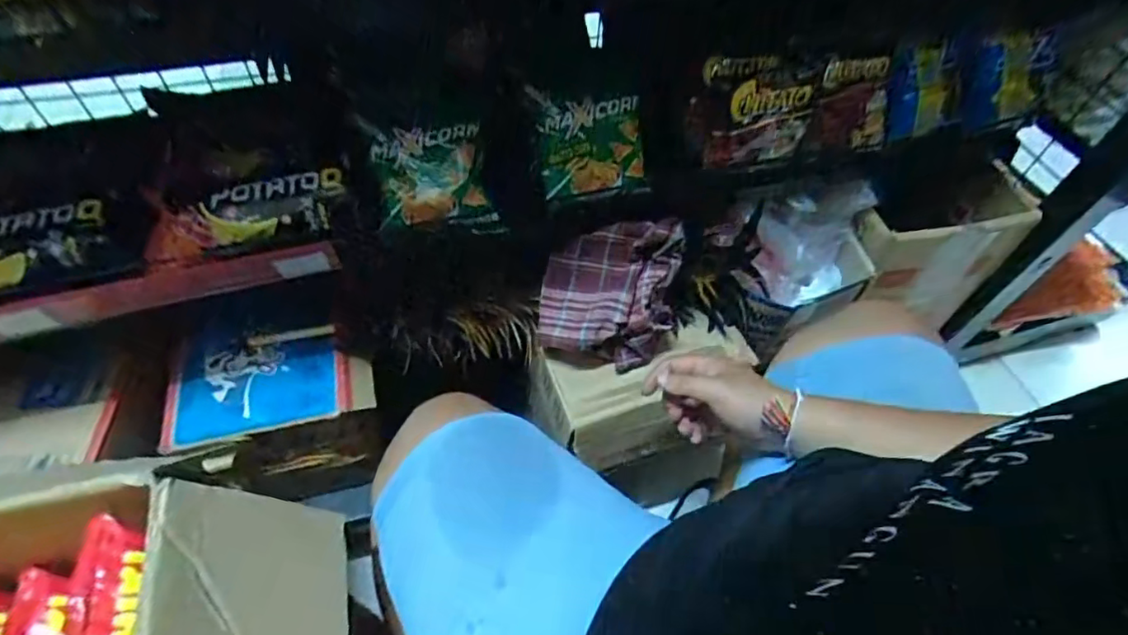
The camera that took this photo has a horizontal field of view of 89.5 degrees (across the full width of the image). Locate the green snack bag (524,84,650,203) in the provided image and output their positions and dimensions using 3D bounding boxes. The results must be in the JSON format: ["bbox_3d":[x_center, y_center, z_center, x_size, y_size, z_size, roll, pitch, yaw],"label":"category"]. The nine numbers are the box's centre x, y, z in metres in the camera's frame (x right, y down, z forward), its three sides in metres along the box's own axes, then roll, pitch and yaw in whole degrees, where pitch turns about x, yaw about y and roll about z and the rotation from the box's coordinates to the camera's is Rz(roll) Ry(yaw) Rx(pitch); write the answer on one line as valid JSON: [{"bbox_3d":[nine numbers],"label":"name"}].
[{"bbox_3d":[0.027,-0.186,0.601,0.110,0.117,0.025,-11,12,-3],"label":"green snack bag"}]

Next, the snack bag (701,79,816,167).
[{"bbox_3d":[0.206,-0.202,0.599,0.115,0.096,0.016,-15,56,-13],"label":"snack bag"}]

